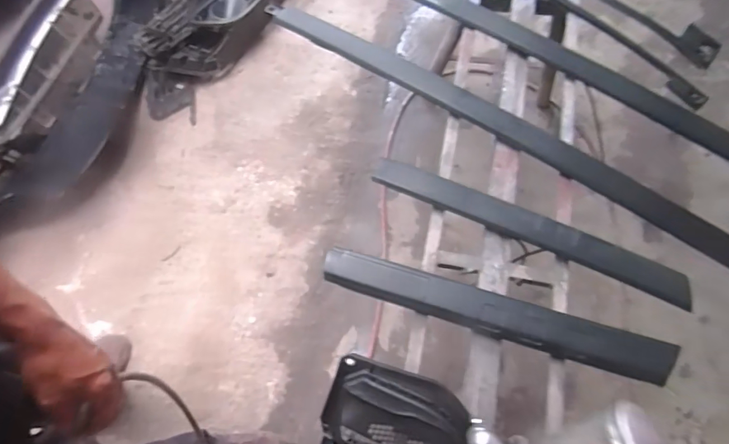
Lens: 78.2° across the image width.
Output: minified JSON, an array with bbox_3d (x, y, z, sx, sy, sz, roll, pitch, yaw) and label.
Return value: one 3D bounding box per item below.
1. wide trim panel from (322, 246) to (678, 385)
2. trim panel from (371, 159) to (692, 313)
[{"bbox_3d":[0.212,0.158,0.784,0.588,0.020,0.075,15,88,12],"label":"wide trim panel"},{"bbox_3d":[0.295,0.005,0.851,0.598,0.035,0.072,23,66,14],"label":"trim panel"}]

